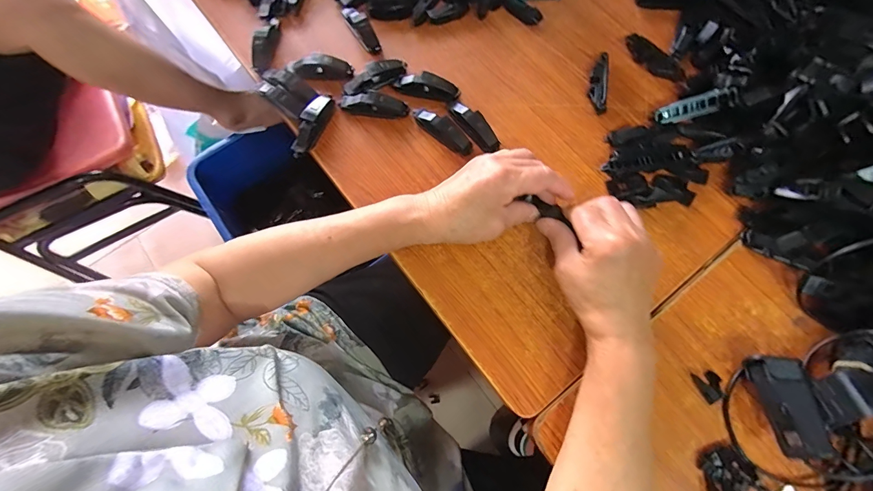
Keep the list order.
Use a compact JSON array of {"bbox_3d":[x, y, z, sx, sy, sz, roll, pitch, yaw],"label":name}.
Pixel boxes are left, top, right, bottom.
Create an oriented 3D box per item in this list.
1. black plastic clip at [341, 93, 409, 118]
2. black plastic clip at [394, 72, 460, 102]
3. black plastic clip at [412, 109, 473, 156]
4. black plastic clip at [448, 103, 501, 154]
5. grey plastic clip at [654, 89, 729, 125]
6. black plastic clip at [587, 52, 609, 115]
[{"bbox_3d":[-0.071,-0.157,0.419,0.077,0.021,0.019,9,74,4],"label":"black plastic clip"},{"bbox_3d":[-0.011,-0.183,0.429,0.075,0.026,0.019,18,74,6],"label":"black plastic clip"},{"bbox_3d":[0.006,-0.128,0.406,0.078,0.023,0.019,42,78,12],"label":"black plastic clip"},{"bbox_3d":[0.041,-0.131,0.411,0.019,0.023,0.072,-37,76,-9],"label":"black plastic clip"},{"bbox_3d":[0.271,-0.146,0.400,0.065,0.014,0.018,-15,73,24],"label":"grey plastic clip"},{"bbox_3d":[0.182,-0.184,0.424,0.019,0.017,0.074,7,73,3],"label":"black plastic clip"}]

